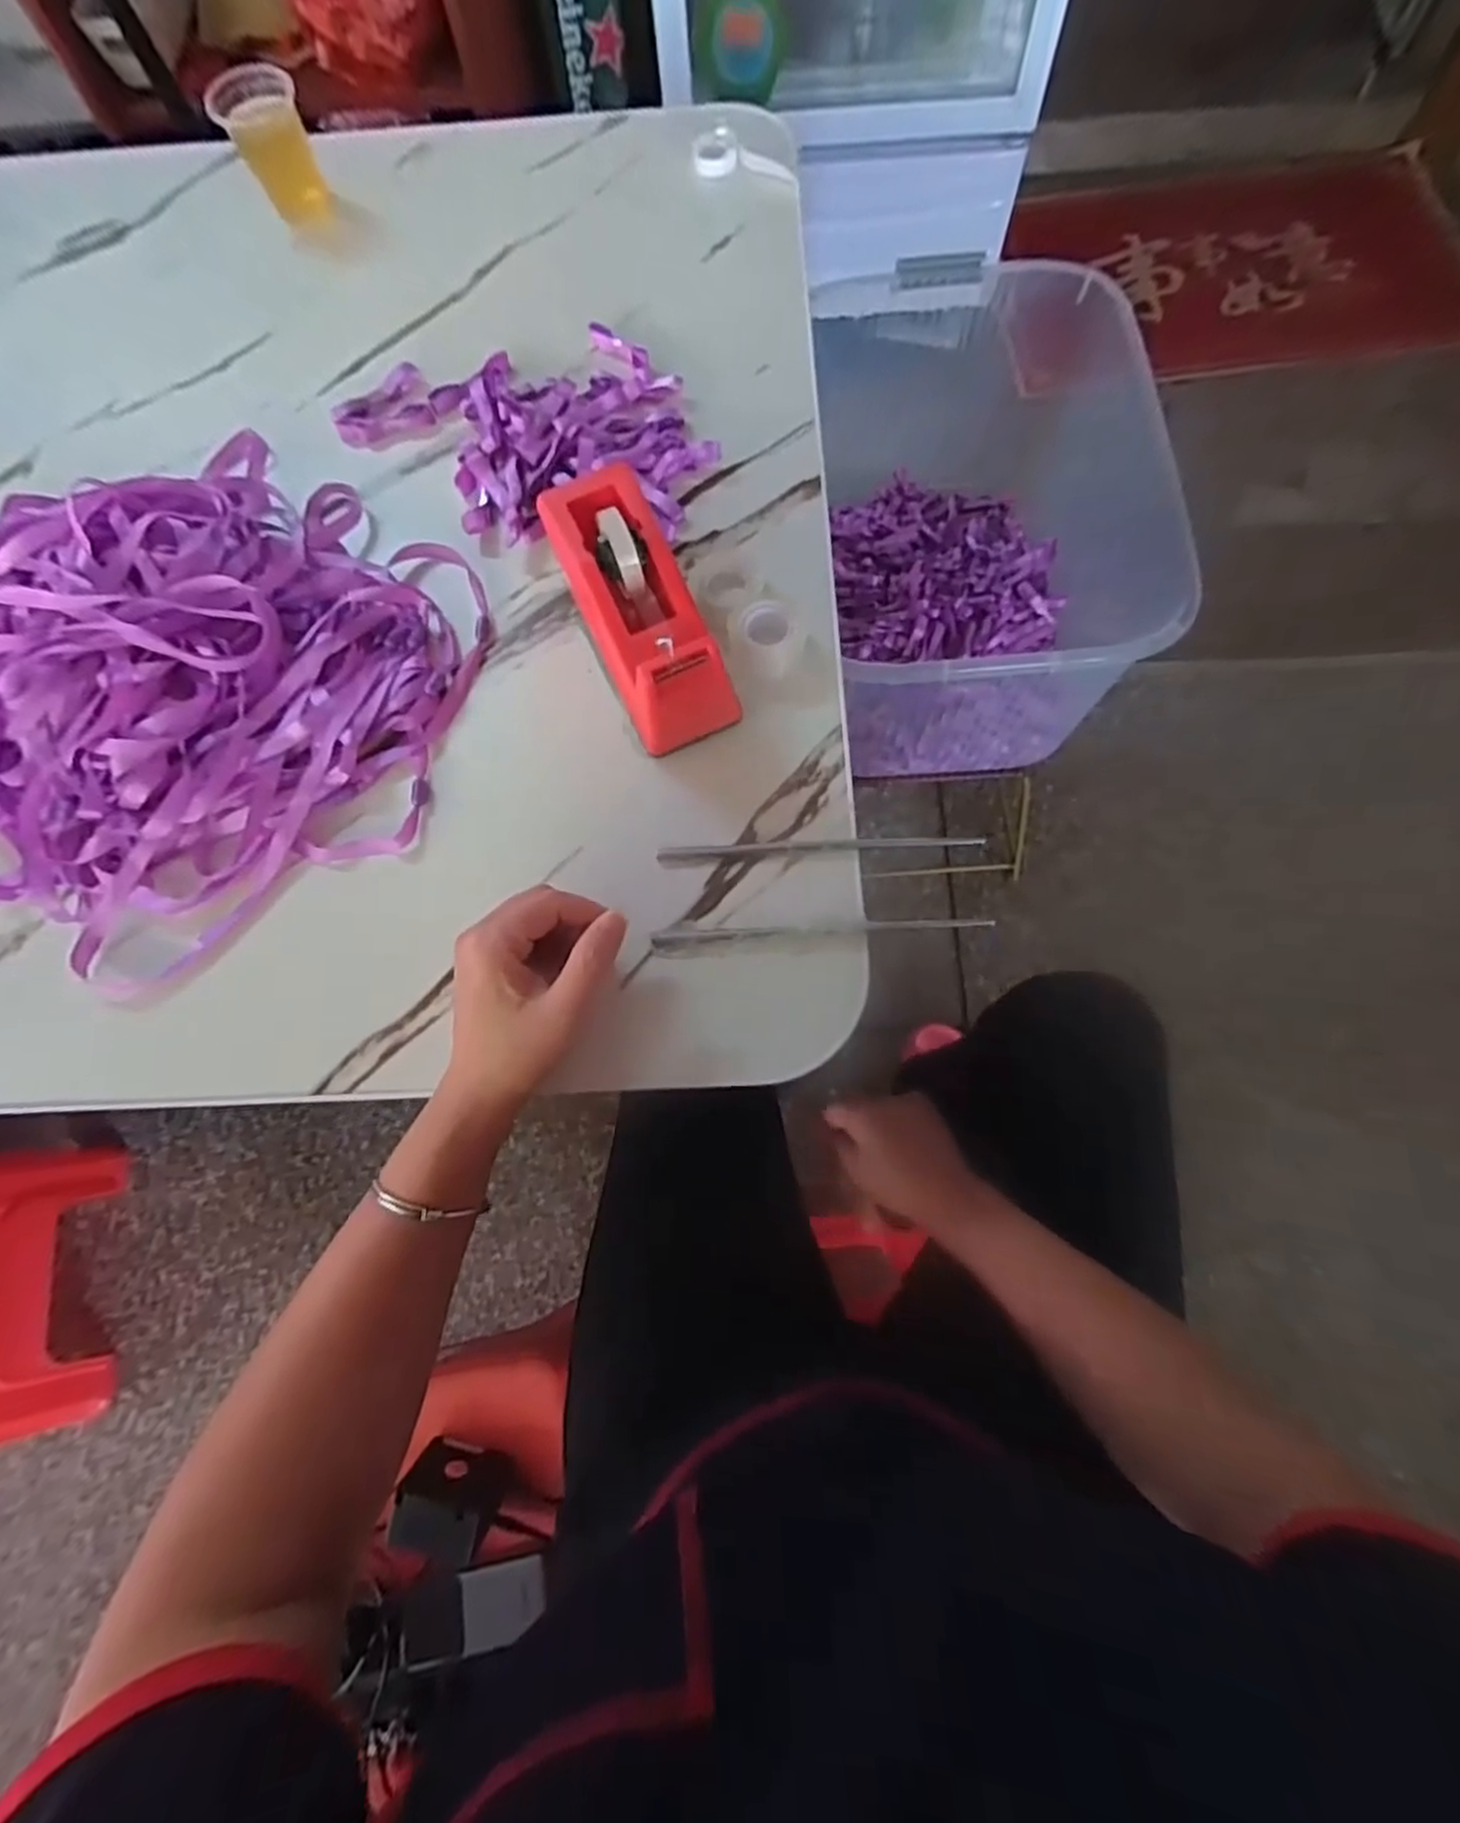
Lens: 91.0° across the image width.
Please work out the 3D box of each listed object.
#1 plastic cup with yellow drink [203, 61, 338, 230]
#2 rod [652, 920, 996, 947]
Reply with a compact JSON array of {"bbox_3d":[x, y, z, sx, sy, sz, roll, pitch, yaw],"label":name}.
[{"bbox_3d":[-0.355,-0.595,0.557,0.058,0.073,0.058,-30,73,-7],"label":"plastic cup with yellow drink"},{"bbox_3d":[0.049,0.009,0.389,0.182,0.008,0.008,-3,72,1],"label":"rod"}]

